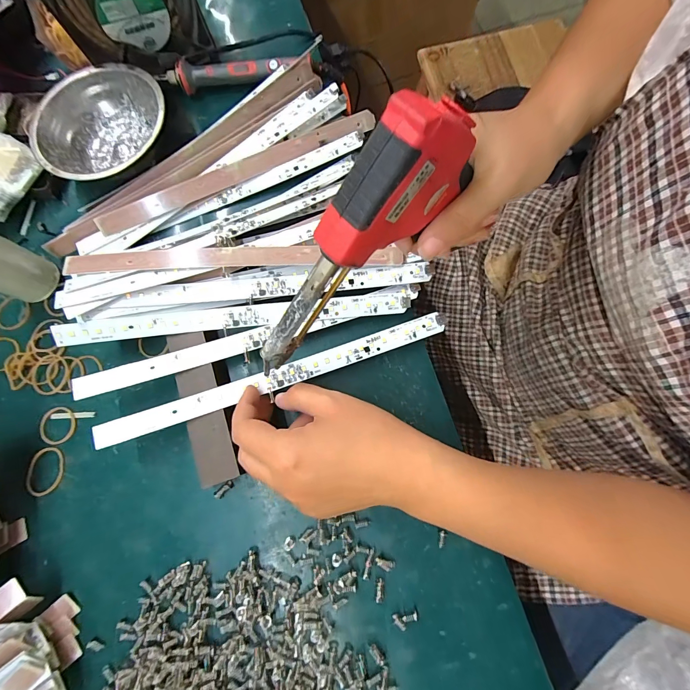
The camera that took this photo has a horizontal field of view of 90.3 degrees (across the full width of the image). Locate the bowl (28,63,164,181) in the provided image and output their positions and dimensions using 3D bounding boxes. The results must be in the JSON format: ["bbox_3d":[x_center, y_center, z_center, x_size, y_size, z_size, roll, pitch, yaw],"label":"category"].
[{"bbox_3d":[-0.232,-0.209,0.339,0.123,0.041,0.119,-1,76,3],"label":"bowl"}]

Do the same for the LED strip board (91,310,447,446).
[{"bbox_3d":[-0.053,0.025,0.275,0.280,0.008,0.018,-18,78,-6],"label":"LED strip board"}]

